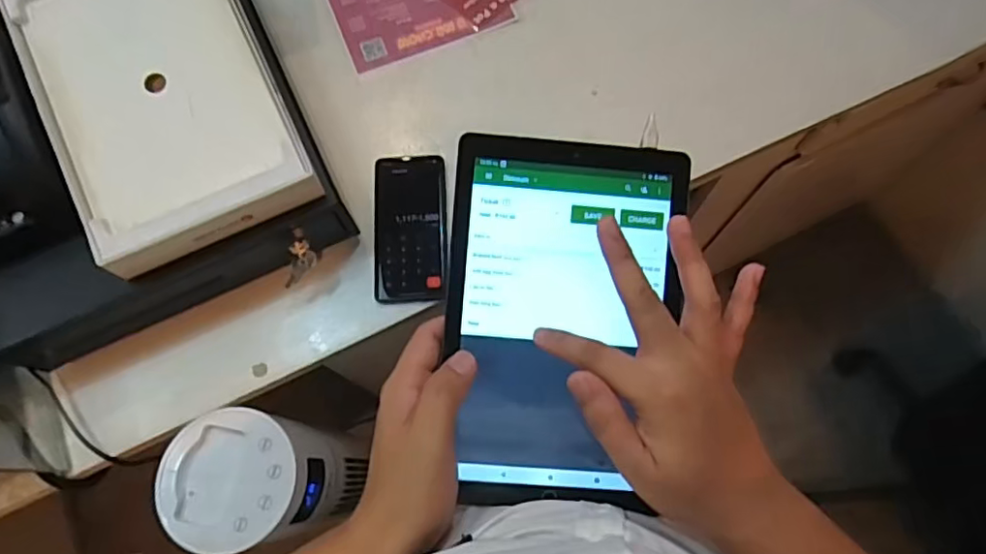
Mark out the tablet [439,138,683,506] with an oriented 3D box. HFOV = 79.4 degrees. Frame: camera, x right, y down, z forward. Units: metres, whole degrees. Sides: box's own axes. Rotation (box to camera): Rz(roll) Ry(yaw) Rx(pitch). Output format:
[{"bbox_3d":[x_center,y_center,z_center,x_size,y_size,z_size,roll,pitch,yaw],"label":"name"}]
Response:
[{"bbox_3d":[0.046,0.030,0.402,0.152,0.012,0.243,4,88,-1],"label":"tablet"}]

